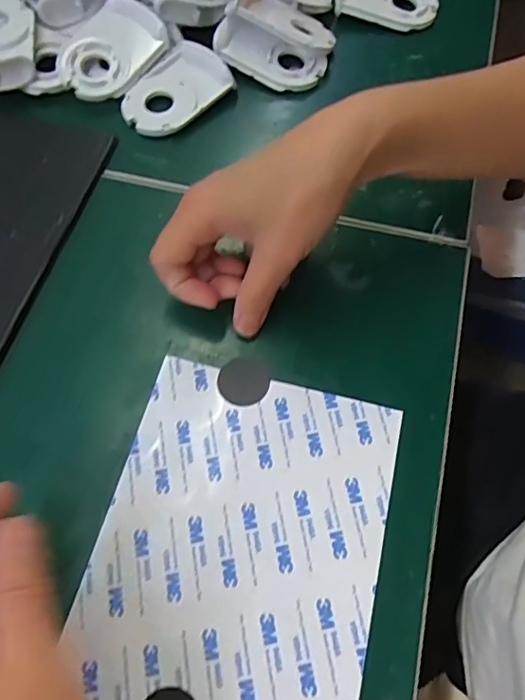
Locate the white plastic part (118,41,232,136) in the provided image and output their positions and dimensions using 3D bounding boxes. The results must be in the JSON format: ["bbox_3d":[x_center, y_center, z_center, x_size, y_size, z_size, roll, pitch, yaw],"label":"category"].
[{"bbox_3d":[-0.066,-0.191,0.387,0.061,0.014,0.080,37,70,17],"label":"white plastic part"}]

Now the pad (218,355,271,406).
[{"bbox_3d":[-0.011,0.017,0.298,0.028,0.004,0.028,0,64,1],"label":"pad"}]

